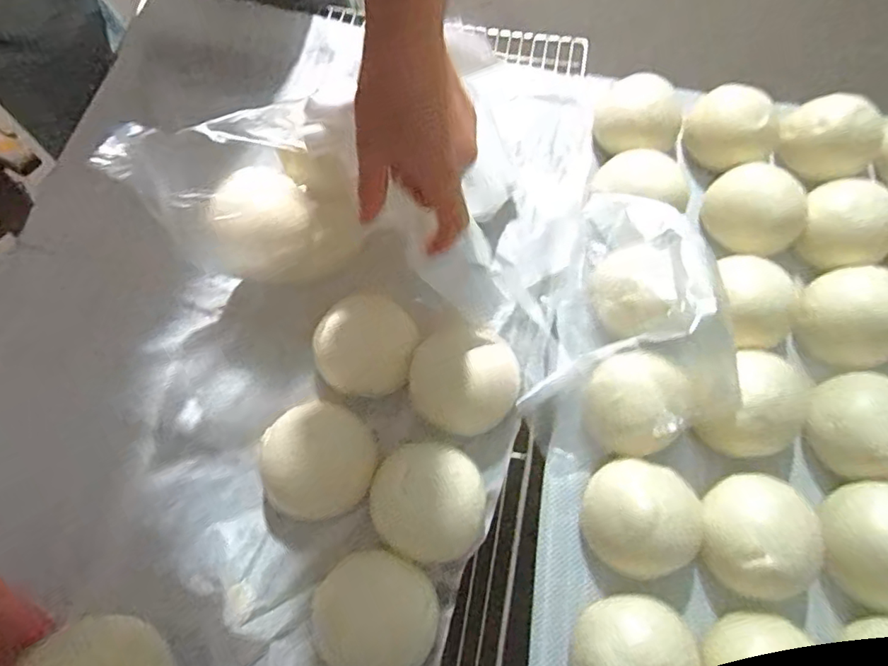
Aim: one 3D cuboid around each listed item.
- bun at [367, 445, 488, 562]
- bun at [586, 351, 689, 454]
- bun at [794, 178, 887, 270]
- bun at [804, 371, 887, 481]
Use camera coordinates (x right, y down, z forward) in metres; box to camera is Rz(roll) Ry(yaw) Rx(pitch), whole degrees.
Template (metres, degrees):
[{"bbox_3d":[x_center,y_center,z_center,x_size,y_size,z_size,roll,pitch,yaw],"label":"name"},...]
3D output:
[{"bbox_3d":[-0.012,0.123,0.391,0.083,0.043,0.077,0,70,-1],"label":"bun"},{"bbox_3d":[0.147,0.055,0.414,0.067,0.041,0.070,0,70,-1],"label":"bun"},{"bbox_3d":[0.368,-0.098,0.488,0.071,0.054,0.078,0,70,-1],"label":"bun"},{"bbox_3d":[0.333,0.069,0.426,0.071,0.050,0.073,42,75,13],"label":"bun"}]

